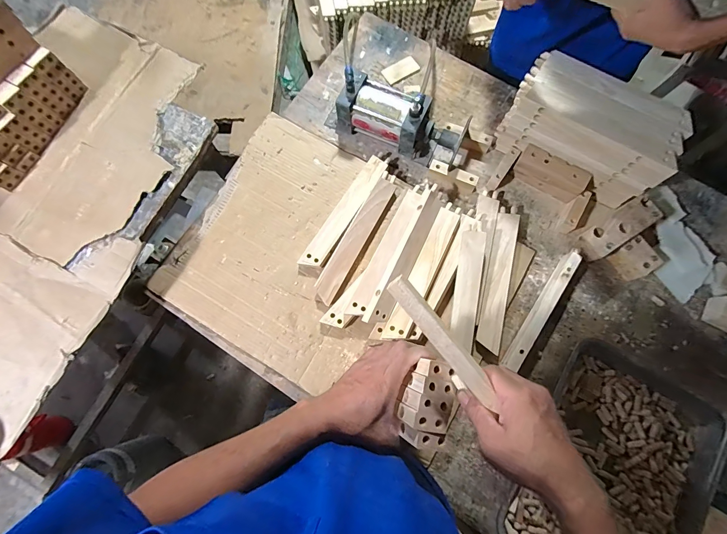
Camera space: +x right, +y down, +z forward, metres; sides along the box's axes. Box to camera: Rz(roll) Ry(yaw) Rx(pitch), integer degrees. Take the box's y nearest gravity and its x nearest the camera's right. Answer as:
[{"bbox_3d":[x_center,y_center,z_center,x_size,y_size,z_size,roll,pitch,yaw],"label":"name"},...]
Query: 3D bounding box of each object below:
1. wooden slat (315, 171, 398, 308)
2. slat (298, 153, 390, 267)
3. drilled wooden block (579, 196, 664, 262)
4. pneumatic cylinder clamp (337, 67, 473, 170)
[{"bbox_3d":[-0.011,-0.063,0.722,0.049,0.034,0.298,29,78,8],"label":"wooden slat"},{"bbox_3d":[-0.036,-0.122,0.742,0.050,0.027,0.292,30,78,8],"label":"slat"},{"bbox_3d":[0.501,-0.076,0.678,0.164,0.039,0.060,-33,78,-7],"label":"drilled wooden block"},{"bbox_3d":[0.088,-0.315,0.745,0.283,0.121,0.102,26,77,7],"label":"pneumatic cylinder clamp"}]

